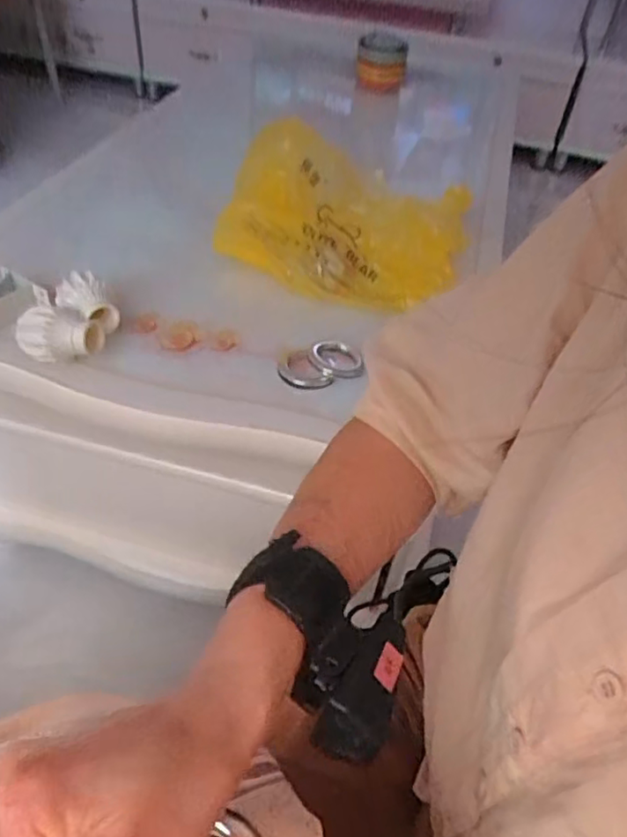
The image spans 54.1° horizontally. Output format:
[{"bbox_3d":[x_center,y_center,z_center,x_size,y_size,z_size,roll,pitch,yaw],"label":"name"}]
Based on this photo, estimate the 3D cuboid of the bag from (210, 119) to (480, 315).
[{"bbox_3d":[0.054,-0.272,0.816,0.323,0.139,0.262,8,45,1],"label":"bag"}]

